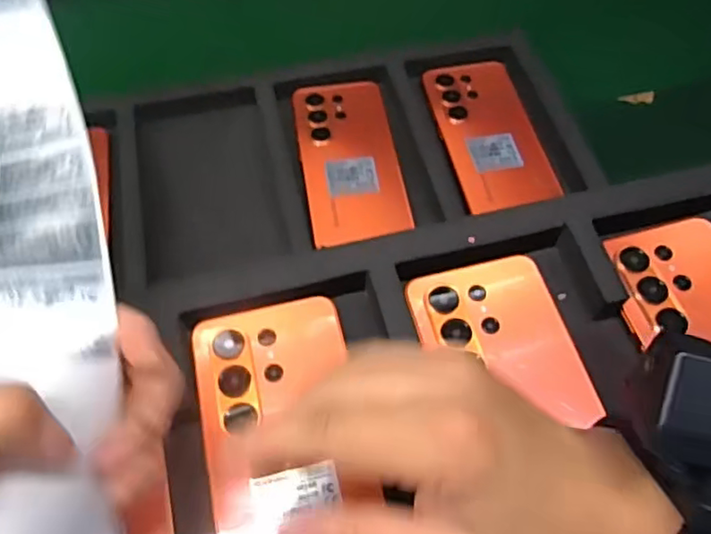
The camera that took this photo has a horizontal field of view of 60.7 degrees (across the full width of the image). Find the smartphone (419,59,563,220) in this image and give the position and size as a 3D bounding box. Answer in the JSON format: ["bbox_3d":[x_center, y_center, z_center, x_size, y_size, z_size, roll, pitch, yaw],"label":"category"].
[{"bbox_3d":[0.112,-0.115,0.512,0.077,0.008,0.155,-9,61,-6],"label":"smartphone"}]

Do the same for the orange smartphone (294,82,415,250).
[{"bbox_3d":[-0.005,-0.090,0.497,0.077,0.004,0.161,-7,61,-5],"label":"orange smartphone"}]

